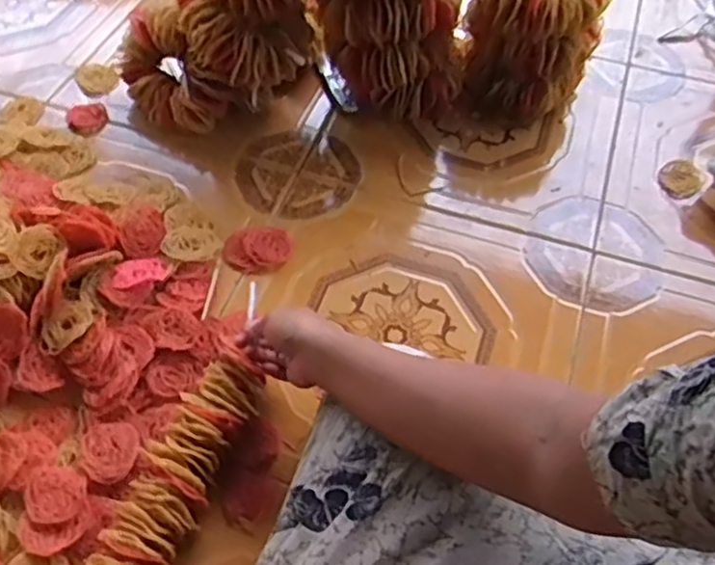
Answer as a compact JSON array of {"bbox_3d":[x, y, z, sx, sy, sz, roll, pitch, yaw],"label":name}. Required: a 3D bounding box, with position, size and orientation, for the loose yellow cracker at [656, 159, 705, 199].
[{"bbox_3d":[0.437,-0.144,0.919,0.054,0.012,0.066,-10,55,9],"label":"loose yellow cracker"}]

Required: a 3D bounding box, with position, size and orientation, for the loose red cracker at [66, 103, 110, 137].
[{"bbox_3d":[-0.390,-0.237,0.973,0.057,0.012,0.071,-18,58,-13],"label":"loose red cracker"}]

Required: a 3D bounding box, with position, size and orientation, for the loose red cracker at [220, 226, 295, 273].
[{"bbox_3d":[-0.124,-0.040,0.832,0.084,0.021,0.057,-10,56,-8],"label":"loose red cracker"}]

